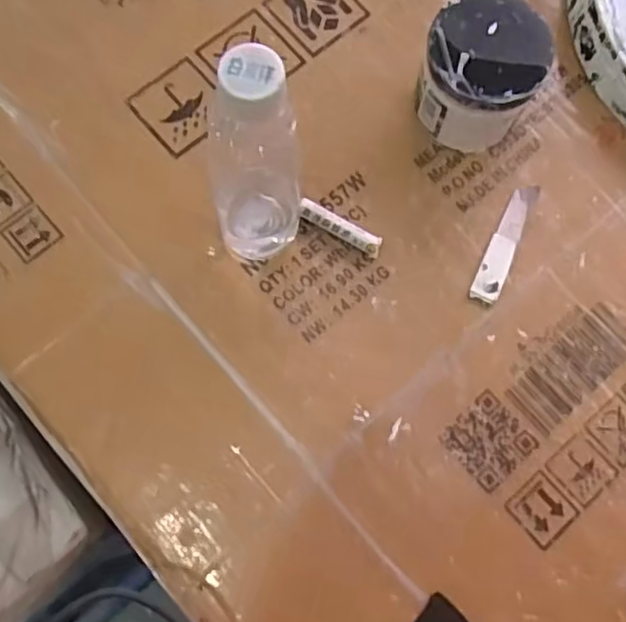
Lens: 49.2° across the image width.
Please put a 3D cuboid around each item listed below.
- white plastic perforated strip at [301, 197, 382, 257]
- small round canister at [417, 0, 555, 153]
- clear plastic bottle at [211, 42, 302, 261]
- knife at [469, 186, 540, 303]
[{"bbox_3d":[0.020,-0.060,0.489,0.062,0.015,0.015,29,78,5],"label":"white plastic perforated strip"},{"bbox_3d":[0.118,-0.167,0.489,0.080,0.080,0.079,0,77,-2],"label":"small round canister"},{"bbox_3d":[-0.032,-0.081,0.397,0.051,0.180,0.051,-1,77,-2],"label":"clear plastic bottle"},{"bbox_3d":[0.139,-0.050,0.498,0.021,0.004,0.096,23,78,3],"label":"knife"}]

